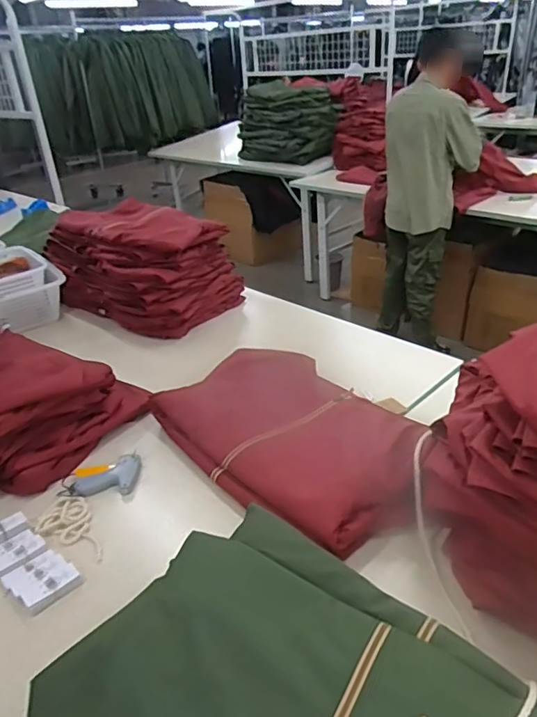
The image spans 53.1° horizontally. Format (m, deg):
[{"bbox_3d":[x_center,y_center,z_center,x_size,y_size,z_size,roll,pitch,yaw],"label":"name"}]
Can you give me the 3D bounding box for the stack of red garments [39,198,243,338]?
[{"bbox_3d":[-0.386,-0.282,1.597,0.516,0.251,0.366,20,41,34],"label":"stack of red garments"}]

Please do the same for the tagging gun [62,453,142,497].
[{"bbox_3d":[-0.310,0.219,1.006,0.123,0.034,0.092,-5,32,1],"label":"tagging gun"}]

